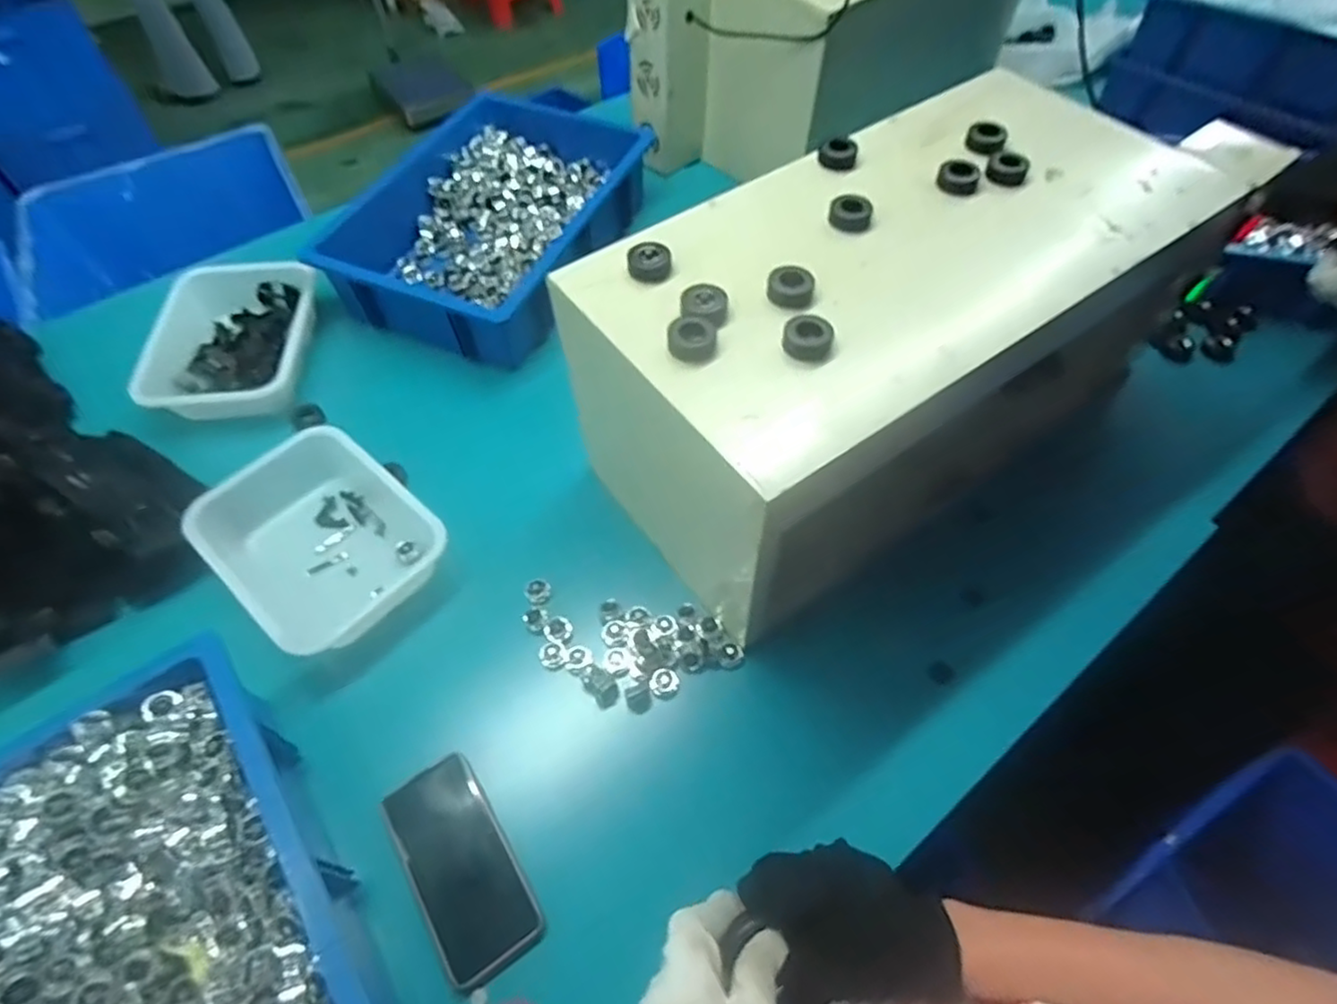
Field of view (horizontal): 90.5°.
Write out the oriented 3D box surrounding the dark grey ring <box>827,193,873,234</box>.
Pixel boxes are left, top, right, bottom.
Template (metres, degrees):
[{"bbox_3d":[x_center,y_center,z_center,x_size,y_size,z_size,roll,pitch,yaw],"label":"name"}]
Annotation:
[{"bbox_3d":[0.163,-0.258,0.593,0.039,0.014,0.039,-1,56,1],"label":"dark grey ring"}]

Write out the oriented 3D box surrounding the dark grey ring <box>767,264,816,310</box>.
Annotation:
[{"bbox_3d":[0.099,-0.174,0.535,0.037,0.016,0.035,-1,56,1],"label":"dark grey ring"}]

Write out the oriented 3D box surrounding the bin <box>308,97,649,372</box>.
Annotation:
[{"bbox_3d":[-0.262,-0.432,0.999,0.367,0.104,0.502,19,59,14],"label":"bin"}]

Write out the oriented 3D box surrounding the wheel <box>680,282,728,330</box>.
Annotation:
[{"bbox_3d":[0.029,-0.155,0.526,0.037,0.016,0.037,-1,56,1],"label":"wheel"}]

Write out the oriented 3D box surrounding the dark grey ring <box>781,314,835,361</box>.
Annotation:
[{"bbox_3d":[0.106,-0.125,0.503,0.037,0.016,0.033,5,57,5],"label":"dark grey ring"}]

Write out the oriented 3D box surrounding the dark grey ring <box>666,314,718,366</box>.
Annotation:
[{"bbox_3d":[0.018,-0.123,0.506,0.038,0.014,0.039,-1,56,1],"label":"dark grey ring"}]

